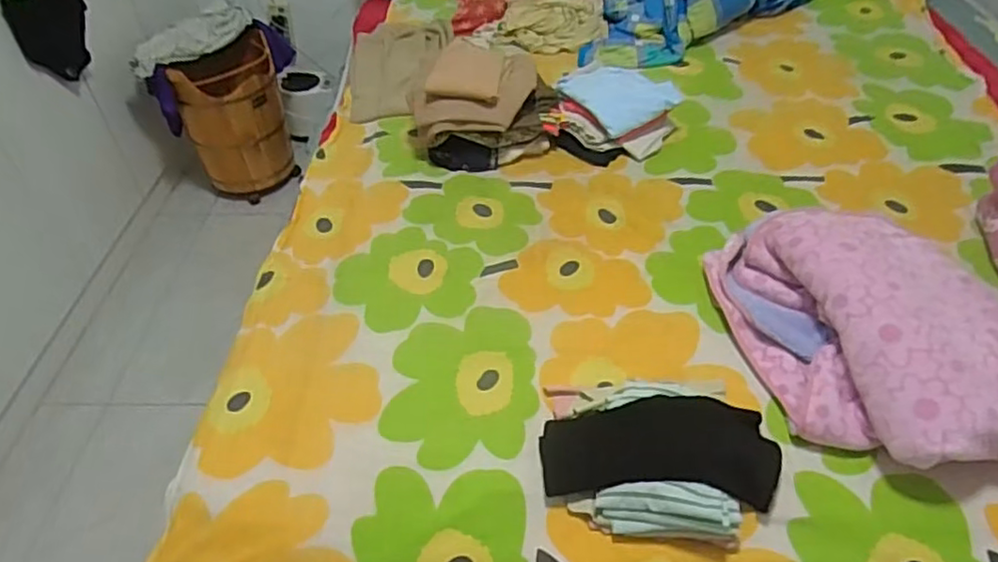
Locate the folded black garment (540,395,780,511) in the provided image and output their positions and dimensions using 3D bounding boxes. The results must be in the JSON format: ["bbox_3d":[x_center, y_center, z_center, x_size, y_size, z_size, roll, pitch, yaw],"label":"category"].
[{"bbox_3d":[0.241,0.251,1.009,0.350,0.054,0.165,2,44,7],"label":"folded black garment"}]

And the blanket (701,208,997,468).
[{"bbox_3d":[0.640,0.058,1.109,0.445,0.133,0.538,-8,44,-4],"label":"blanket"}]

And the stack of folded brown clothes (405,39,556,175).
[{"bbox_3d":[-0.034,-0.416,1.591,0.339,0.199,0.240,-1,44,2],"label":"stack of folded brown clothes"}]

